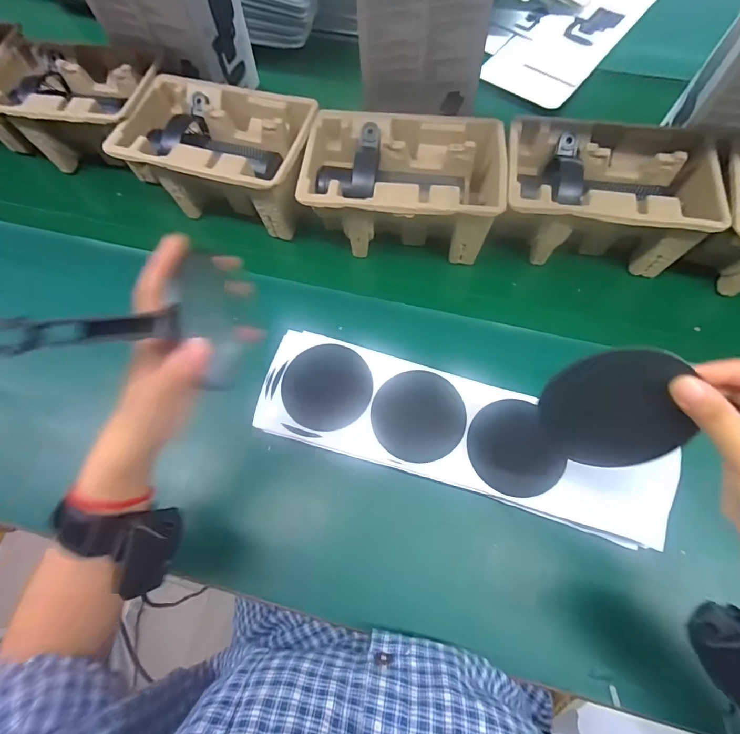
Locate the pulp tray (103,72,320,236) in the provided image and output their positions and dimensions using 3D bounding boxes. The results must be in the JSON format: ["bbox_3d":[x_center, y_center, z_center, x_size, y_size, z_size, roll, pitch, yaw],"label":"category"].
[{"bbox_3d":[-0.193,-0.276,0.544,0.239,0.105,0.155,17,71,5],"label":"pulp tray"}]

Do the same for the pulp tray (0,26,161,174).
[{"bbox_3d":[-0.403,-0.365,0.587,0.240,0.109,0.169,16,71,5],"label":"pulp tray"}]

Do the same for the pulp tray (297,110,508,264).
[{"bbox_3d":[0.038,-0.221,0.517,0.224,0.104,0.141,5,71,1],"label":"pulp tray"}]

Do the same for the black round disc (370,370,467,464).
[{"bbox_3d":[0.049,0.049,0.426,0.091,0.013,0.091,0,71,-1],"label":"black round disc"}]

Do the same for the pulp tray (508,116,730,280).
[{"bbox_3d":[0.269,-0.205,0.500,0.225,0.096,0.141,8,71,2],"label":"pulp tray"}]

